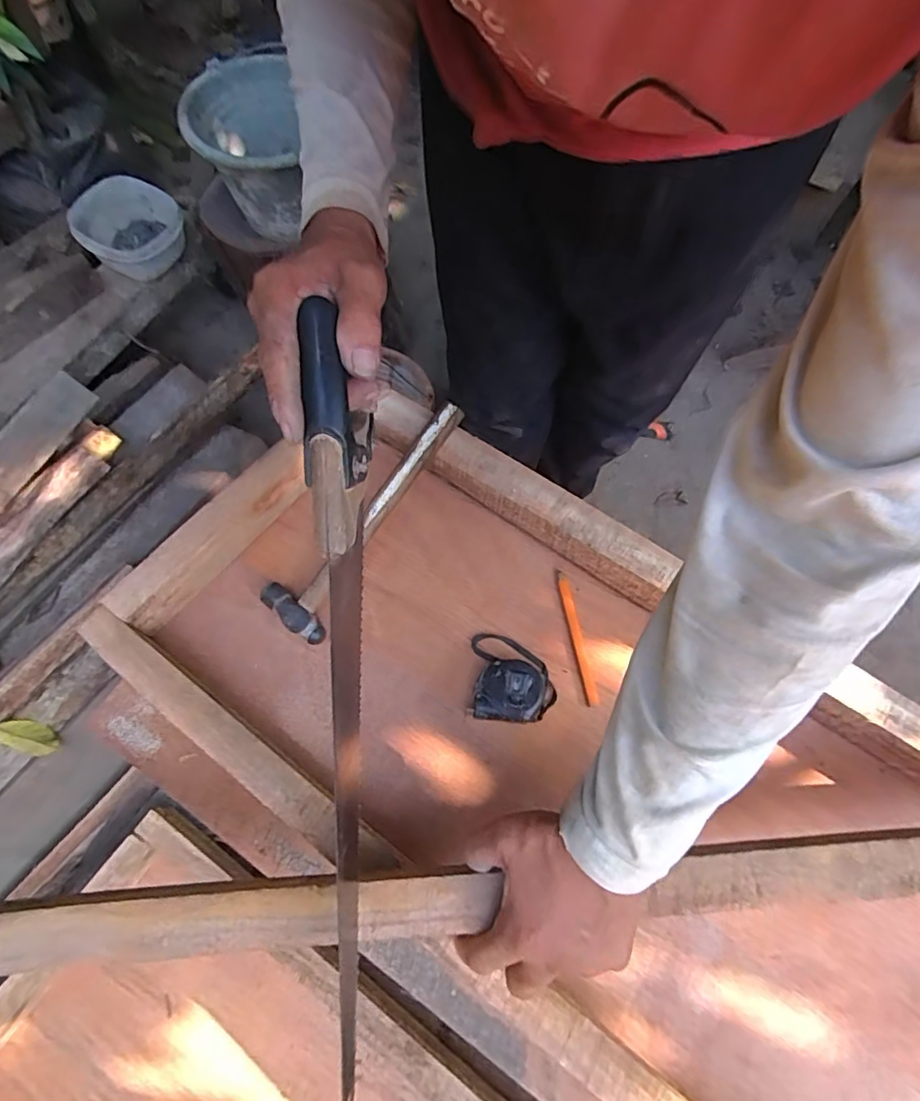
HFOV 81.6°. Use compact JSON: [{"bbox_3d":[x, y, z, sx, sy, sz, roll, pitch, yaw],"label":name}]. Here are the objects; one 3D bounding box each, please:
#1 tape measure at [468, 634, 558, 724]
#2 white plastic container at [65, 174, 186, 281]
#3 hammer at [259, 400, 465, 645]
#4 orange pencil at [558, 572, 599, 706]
[{"bbox_3d":[0.054,0.125,0.530,0.084,0.040,0.087,7,66,0],"label":"tape measure"},{"bbox_3d":[-0.607,-0.596,0.986,0.177,0.075,0.186,1,66,-2],"label":"white plastic container"},{"bbox_3d":[-0.091,-0.038,0.563,0.076,0.022,0.292,35,82,12],"label":"hammer"},{"bbox_3d":[0.124,0.090,0.566,0.012,0.005,0.143,-7,67,-6],"label":"orange pencil"}]

